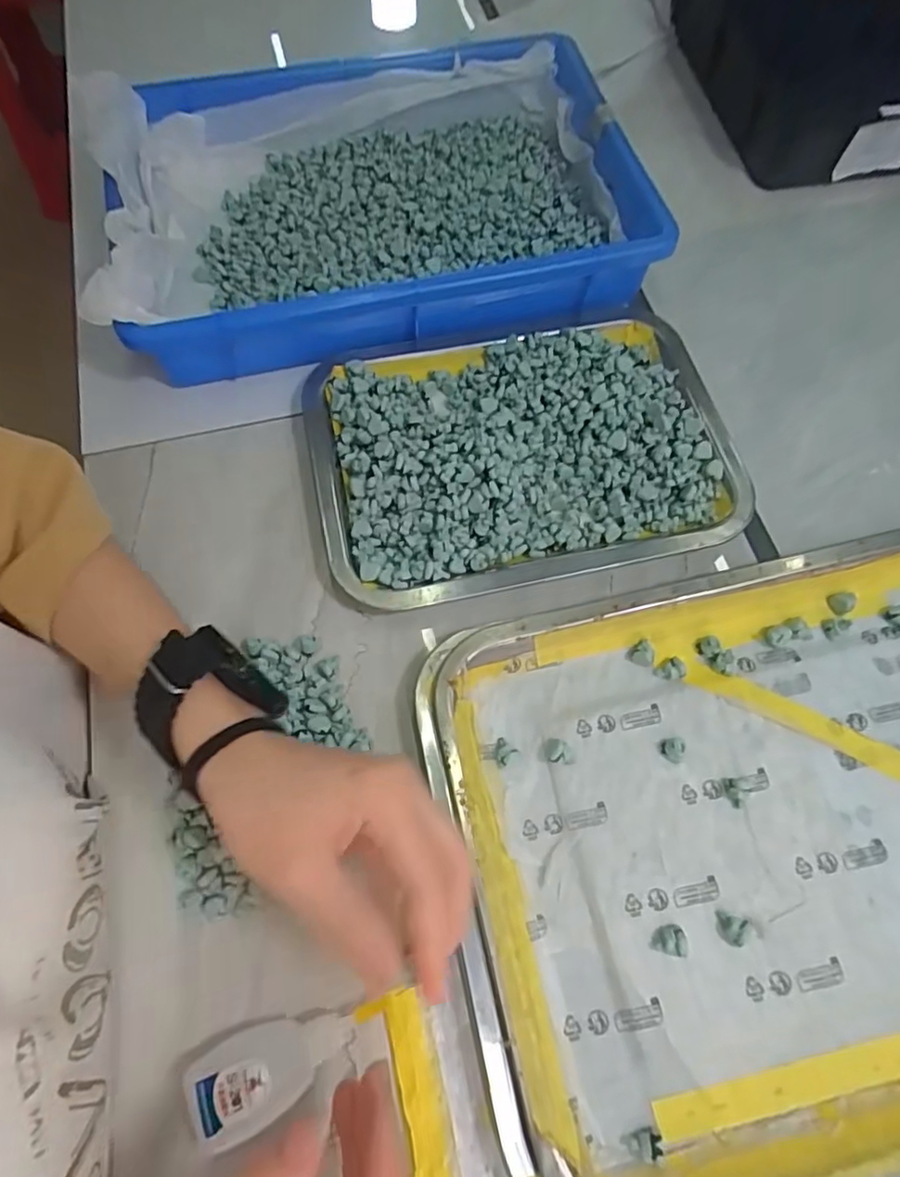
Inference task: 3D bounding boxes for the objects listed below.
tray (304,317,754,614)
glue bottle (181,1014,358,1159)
[{"bbox_3d":[0.046,-0.091,0.408,0.264,0.039,0.185,-11,70,-7],"label":"tray"},{"bbox_3d":[-0.082,0.210,0.277,0.081,0.025,0.033,-30,74,-13],"label":"glue bottle"}]

